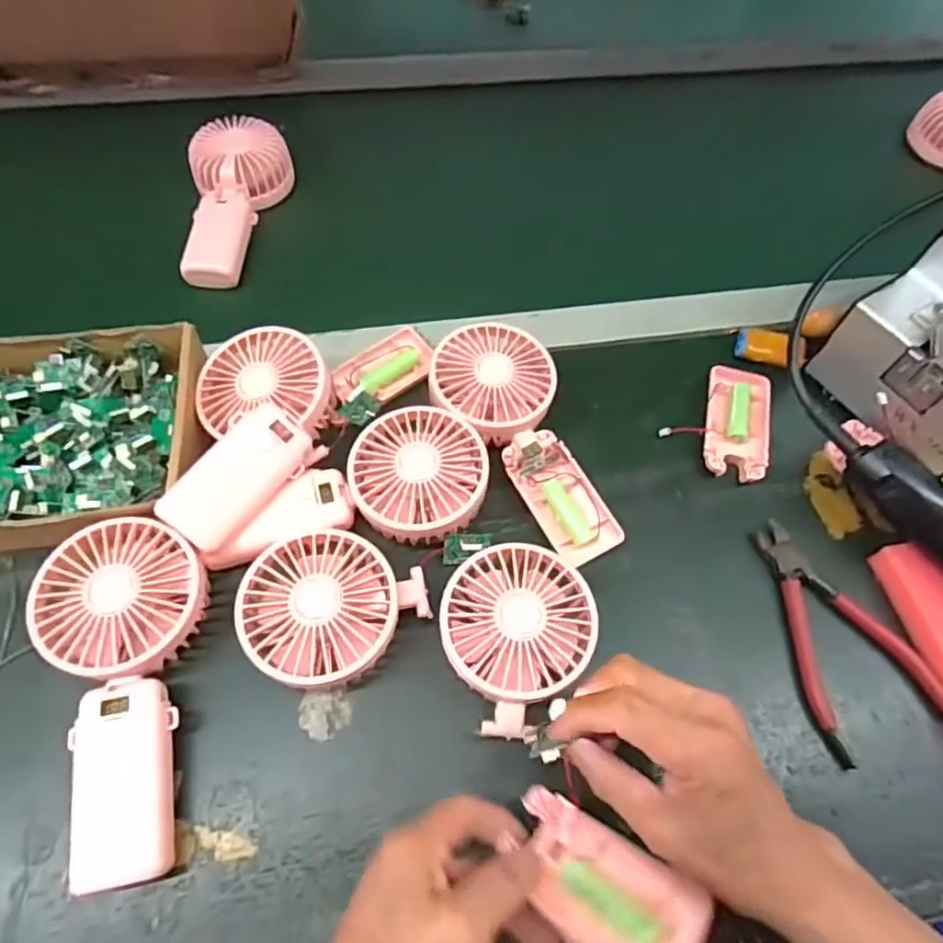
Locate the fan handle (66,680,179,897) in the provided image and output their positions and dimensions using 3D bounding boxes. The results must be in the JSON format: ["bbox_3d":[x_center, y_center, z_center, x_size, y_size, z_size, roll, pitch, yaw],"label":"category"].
[{"bbox_3d":[-0.180,0.161,0.326,0.047,0.033,0.096,-9,63,-8],"label":"fan handle"}]

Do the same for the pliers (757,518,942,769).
[{"bbox_3d":[0.226,0.102,0.397,0.082,0.015,0.144,-21,64,-15],"label":"pliers"}]

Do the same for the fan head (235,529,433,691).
[{"bbox_3d":[-0.085,0.080,0.366,0.091,0.044,0.091,1,60,-3],"label":"fan head"}]

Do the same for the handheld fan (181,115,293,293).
[{"bbox_3d":[-0.205,-0.238,0.537,0.081,0.048,0.159,-2,60,-5],"label":"handheld fan"}]

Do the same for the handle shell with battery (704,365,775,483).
[{"bbox_3d":[0.201,-0.036,0.471,0.046,0.016,0.094,14,60,5],"label":"handle shell with battery"}]

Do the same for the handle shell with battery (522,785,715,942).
[{"bbox_3d":[0.056,0.193,0.284,0.094,0.014,0.053,13,58,43],"label":"handle shell with battery"}]

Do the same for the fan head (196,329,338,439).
[{"bbox_3d":[-0.139,-0.062,0.413,0.087,0.031,0.077,-8,63,-7],"label":"fan head"}]

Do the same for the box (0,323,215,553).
[{"bbox_3d":[-0.263,-0.022,0.406,0.170,0.047,0.149,-6,61,-7],"label":"box"}]

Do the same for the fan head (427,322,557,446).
[{"bbox_3d":[0.016,-0.065,0.446,0.088,0.033,0.087,1,60,-3],"label":"fan head"}]

